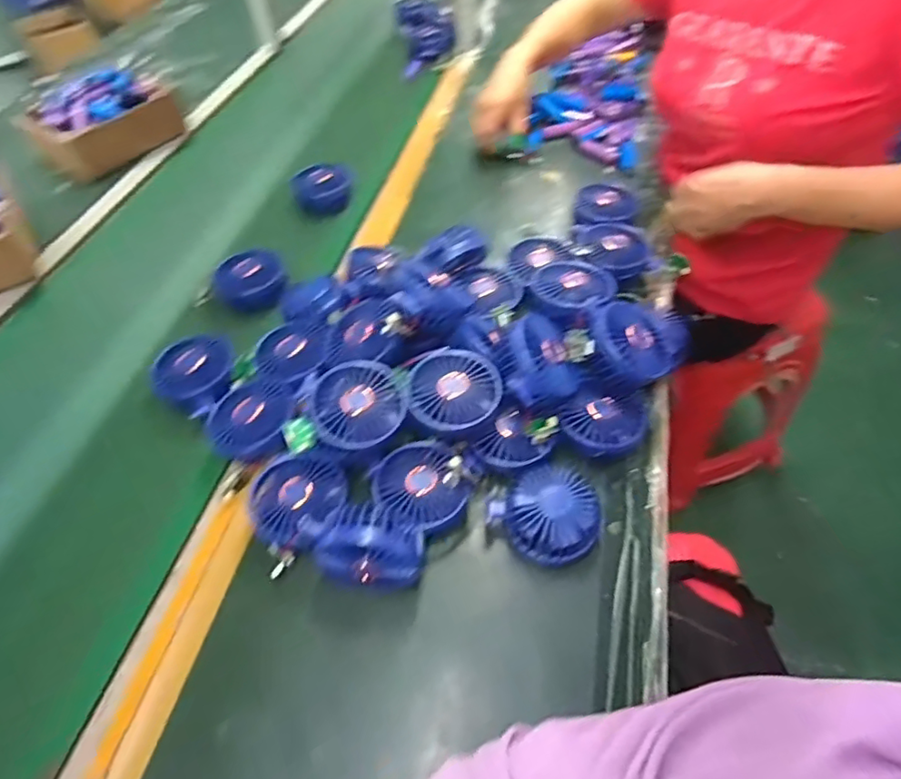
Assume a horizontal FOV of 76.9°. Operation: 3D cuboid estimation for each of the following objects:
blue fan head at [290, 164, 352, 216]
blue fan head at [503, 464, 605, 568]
[{"bbox_3d":[-0.189,-0.293,0.851,0.086,0.053,0.083,-14,52,-8],"label":"blue fan head"},{"bbox_3d":[0.094,0.111,0.516,0.084,0.037,0.082,-2,51,2],"label":"blue fan head"}]

